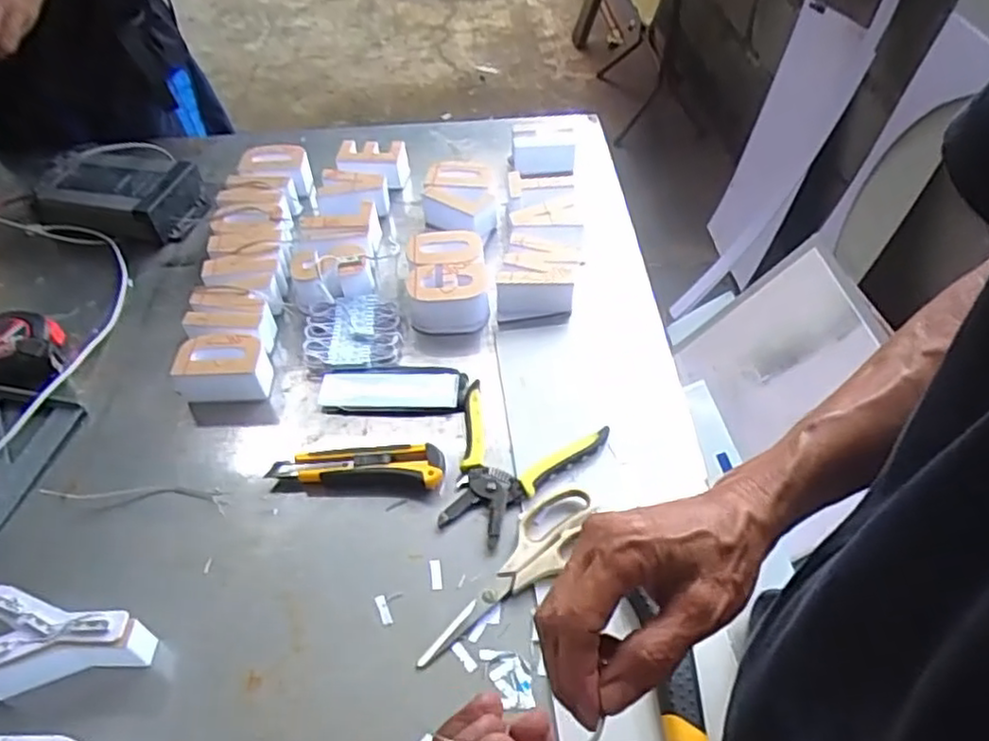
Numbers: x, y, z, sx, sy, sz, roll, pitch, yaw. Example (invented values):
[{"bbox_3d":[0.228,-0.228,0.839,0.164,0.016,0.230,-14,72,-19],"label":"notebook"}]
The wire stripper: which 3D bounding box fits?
[{"bbox_3d":[0.007,0.085,0.625,0.139,0.018,0.143,22,54,20],"label":"wire stripper"}]

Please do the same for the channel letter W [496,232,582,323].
[{"bbox_3d":[0.050,-0.101,0.762,0.080,0.047,0.096,10,50,11],"label":"channel letter W"}]

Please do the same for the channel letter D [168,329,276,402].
[{"bbox_3d":[-0.272,-0.002,0.693,0.096,0.050,0.054,-4,49,-1],"label":"channel letter D"}]

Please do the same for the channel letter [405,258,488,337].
[{"bbox_3d":[-0.050,-0.079,0.750,0.085,0.048,0.064,-6,49,-2],"label":"channel letter"}]

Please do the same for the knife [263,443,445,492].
[{"bbox_3d":[-0.123,0.085,0.624,0.153,0.022,0.042,0,49,3],"label":"knife"}]

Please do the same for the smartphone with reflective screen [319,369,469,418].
[{"bbox_3d":[-0.103,0.022,0.688,0.147,0.013,0.055,-2,49,0],"label":"smartphone with reflective screen"}]

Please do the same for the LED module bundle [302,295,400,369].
[{"bbox_3d":[-0.152,-0.037,0.738,0.097,0.021,0.096,-6,49,-3],"label":"LED module bundle"}]

